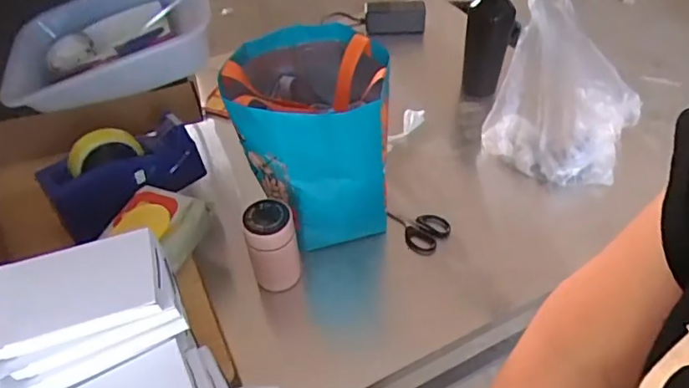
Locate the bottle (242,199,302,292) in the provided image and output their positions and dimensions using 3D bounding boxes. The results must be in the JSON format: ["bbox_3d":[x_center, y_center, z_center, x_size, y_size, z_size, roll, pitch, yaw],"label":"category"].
[{"bbox_3d":[-0.094,0.070,0.690,0.063,0.123,0.061,-2,47,2],"label":"bottle"}]

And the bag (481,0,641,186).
[{"bbox_3d":[0.341,-0.149,0.804,0.201,0.235,0.158,23,52,23],"label":"bag"}]

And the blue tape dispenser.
[{"bbox_3d":[-0.308,-0.030,0.743,0.204,0.121,0.063,-33,53,-25],"label":"blue tape dispenser"}]

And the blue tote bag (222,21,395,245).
[{"bbox_3d":[-0.046,-0.094,0.735,0.206,0.205,0.225,-1,47,2],"label":"blue tote bag"}]

